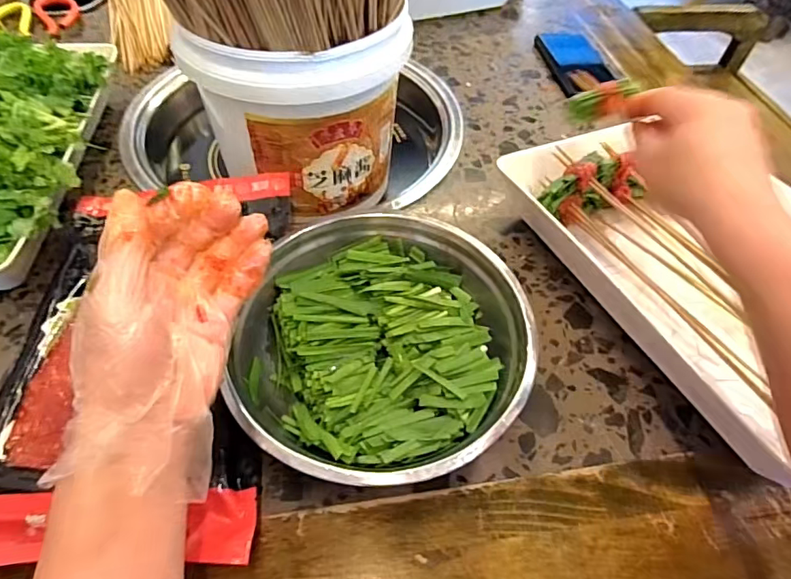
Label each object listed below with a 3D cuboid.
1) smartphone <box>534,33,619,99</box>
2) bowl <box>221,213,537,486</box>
[{"bbox_3d":[0.258,-0.319,0.687,0.093,0.012,0.148,-5,53,-6],"label":"smartphone"},{"bbox_3d":[-0.008,0.038,0.363,0.198,0.054,0.200,2,52,-3],"label":"bowl"}]

